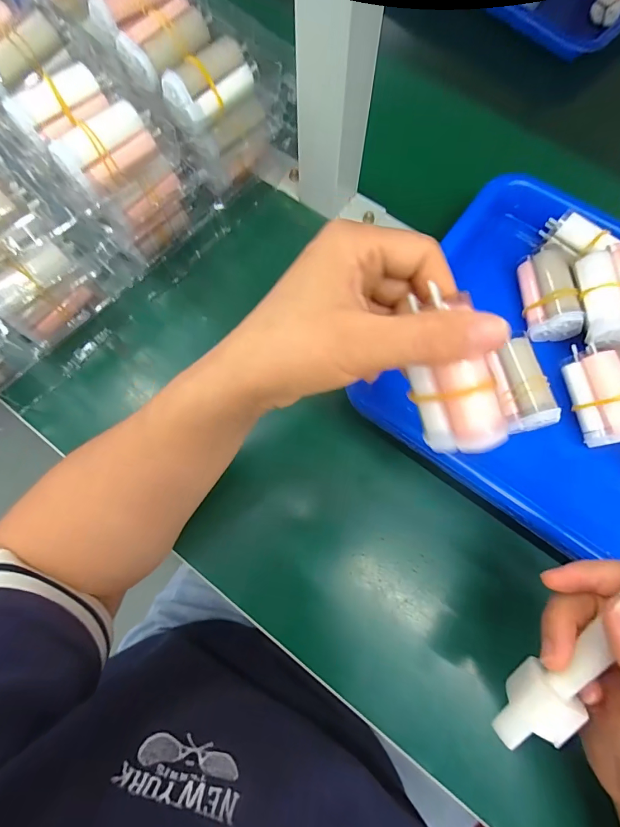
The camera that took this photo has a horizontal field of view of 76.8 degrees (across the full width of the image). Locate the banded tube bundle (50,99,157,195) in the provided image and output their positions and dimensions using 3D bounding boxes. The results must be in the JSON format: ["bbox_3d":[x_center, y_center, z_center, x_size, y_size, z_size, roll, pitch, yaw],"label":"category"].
[{"bbox_3d":[-0.130,-0.170,0.252,0.021,0.027,0.059,39,76,11],"label":"banded tube bundle"}]

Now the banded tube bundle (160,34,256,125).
[{"bbox_3d":[-0.070,-0.235,0.273,0.035,0.024,0.065,34,75,9],"label":"banded tube bundle"}]

